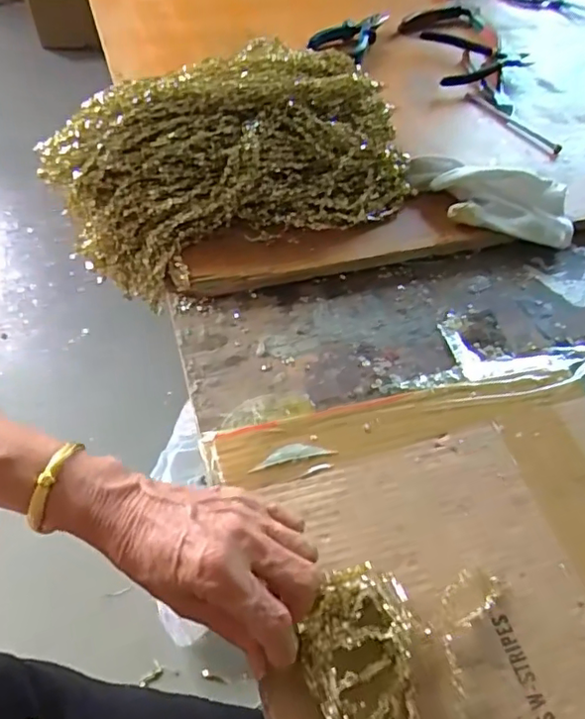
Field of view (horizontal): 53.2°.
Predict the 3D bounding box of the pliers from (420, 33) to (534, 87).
[{"bbox_3d":[0.242,-0.391,0.752,0.127,0.021,0.140,0,53,-4],"label":"pliers"}]

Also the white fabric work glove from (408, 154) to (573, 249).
[{"bbox_3d":[0.190,-0.154,0.558,0.159,0.021,0.064,15,78,3],"label":"white fabric work glove"}]

